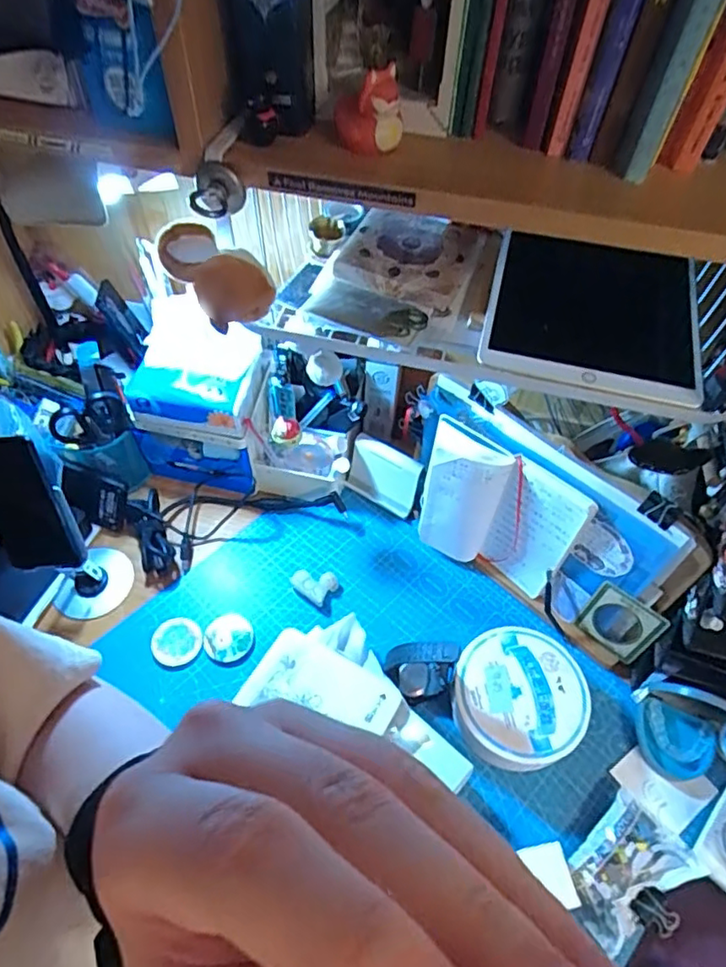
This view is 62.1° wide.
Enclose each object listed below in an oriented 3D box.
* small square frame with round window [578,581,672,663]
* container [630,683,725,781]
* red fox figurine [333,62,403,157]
[{"bbox_3d":[0.287,0.154,0.672,0.074,0.096,0.013,33,52,18],"label":"small square frame with round window"},{"bbox_3d":[0.341,0.259,0.633,0.085,0.066,0.081,1,53,-1],"label":"container"},{"bbox_3d":[0.004,-0.244,0.389,0.042,0.044,0.043,-1,53,-3],"label":"red fox figurine"}]

